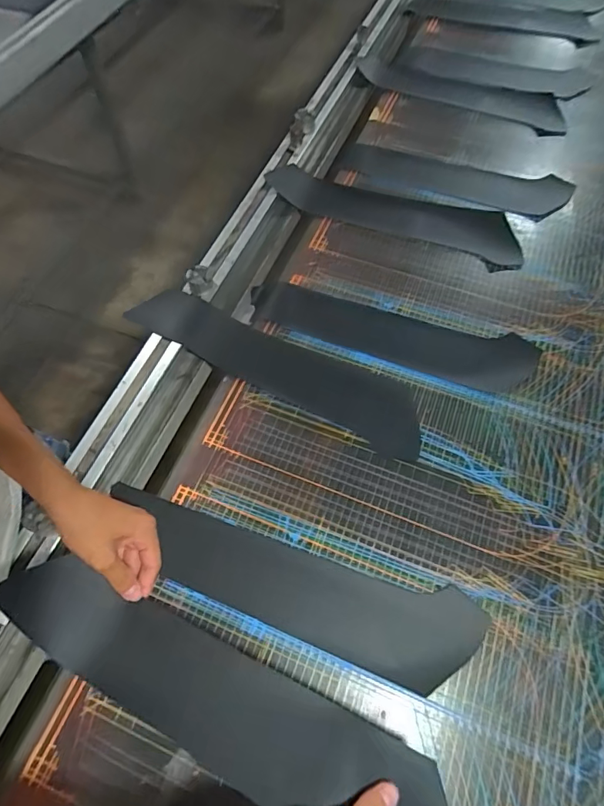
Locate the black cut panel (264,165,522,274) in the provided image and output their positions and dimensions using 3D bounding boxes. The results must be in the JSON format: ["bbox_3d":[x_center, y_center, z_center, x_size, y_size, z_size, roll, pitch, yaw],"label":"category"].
[{"bbox_3d":[0.176,-0.361,0.827,0.457,0.053,0.146,19,64,9],"label":"black cut panel"}]

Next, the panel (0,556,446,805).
[{"bbox_3d":[-0.061,0.273,0.402,0.410,0.058,0.091,26,65,9],"label":"panel"}]

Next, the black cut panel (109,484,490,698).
[{"bbox_3d":[-0.020,0.217,0.539,0.439,0.018,0.109,14,63,9],"label":"black cut panel"}]

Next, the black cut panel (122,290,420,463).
[{"bbox_3d":[-0.030,-0.057,0.661,0.431,0.054,0.096,25,65,12],"label":"black cut panel"}]

